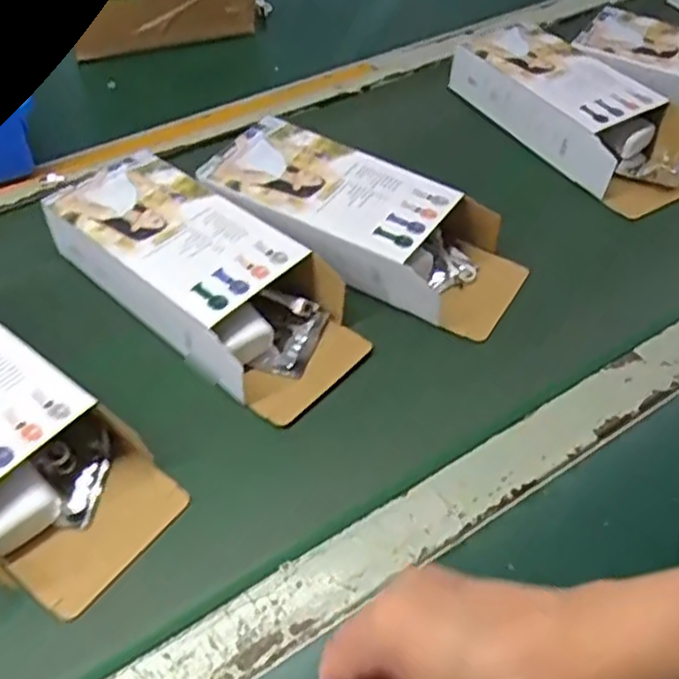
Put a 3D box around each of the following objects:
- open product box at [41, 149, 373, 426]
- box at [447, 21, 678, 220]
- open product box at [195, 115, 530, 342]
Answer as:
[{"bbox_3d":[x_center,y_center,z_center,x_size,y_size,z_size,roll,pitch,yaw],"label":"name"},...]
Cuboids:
[{"bbox_3d":[-0.099,-0.049,0.509,0.249,0.051,0.111,35,55,26],"label":"open product box"},{"bbox_3d":[0.227,-0.223,0.666,0.110,0.059,0.249,-27,54,-24],"label":"box"},{"bbox_3d":[0.020,-0.095,0.551,0.256,0.054,0.110,24,51,19],"label":"open product box"}]

